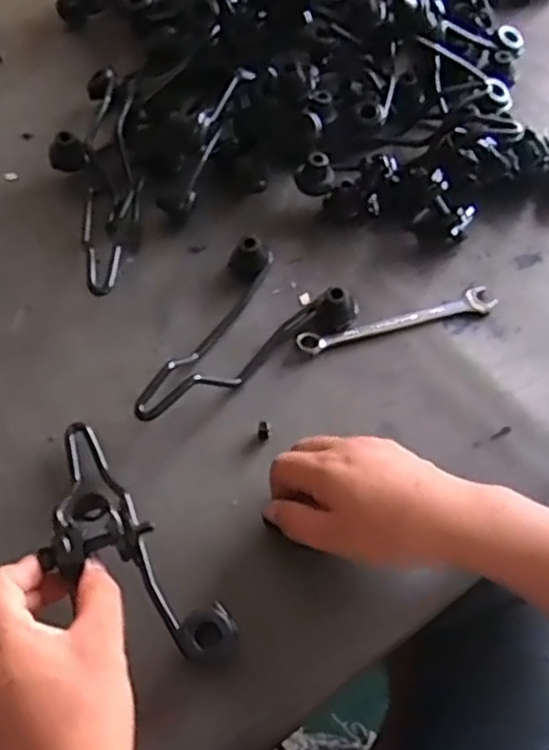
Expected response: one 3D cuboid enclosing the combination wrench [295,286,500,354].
[{"bbox_3d":[0.100,-0.044,0.588,0.170,0.005,0.024,-15,59,-8],"label":"combination wrench"}]

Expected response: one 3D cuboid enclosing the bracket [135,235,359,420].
[{"bbox_3d":[-0.040,-0.044,0.576,0.195,0.033,0.107,-31,62,-16],"label":"bracket"}]

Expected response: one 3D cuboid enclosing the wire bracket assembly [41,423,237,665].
[{"bbox_3d":[-0.105,0.104,0.454,0.066,0.053,0.194,-35,61,-19],"label":"wire bracket assembly"}]

